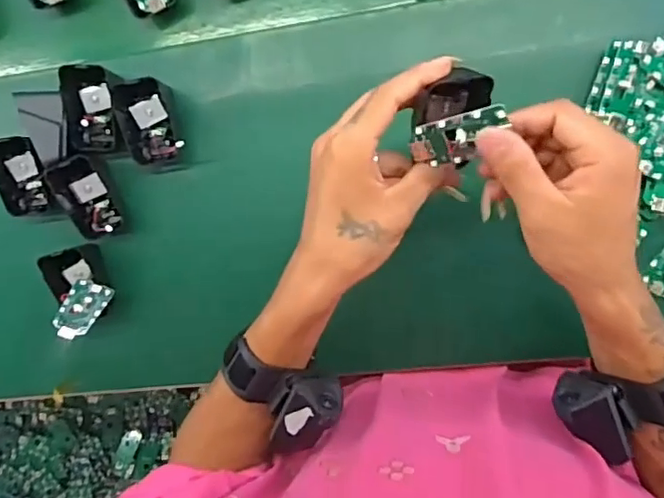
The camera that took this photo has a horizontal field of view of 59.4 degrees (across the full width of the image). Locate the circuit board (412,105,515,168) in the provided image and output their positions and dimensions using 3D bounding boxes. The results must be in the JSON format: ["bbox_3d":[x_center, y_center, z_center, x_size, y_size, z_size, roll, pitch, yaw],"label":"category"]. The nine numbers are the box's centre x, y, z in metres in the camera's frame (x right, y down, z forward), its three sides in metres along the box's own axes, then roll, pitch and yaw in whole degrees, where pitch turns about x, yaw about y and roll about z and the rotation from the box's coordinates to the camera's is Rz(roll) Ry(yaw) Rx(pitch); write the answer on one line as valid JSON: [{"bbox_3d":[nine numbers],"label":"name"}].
[{"bbox_3d":[0.080,-0.067,0.346,0.053,0.006,0.030,-10,126,39],"label":"circuit board"}]

